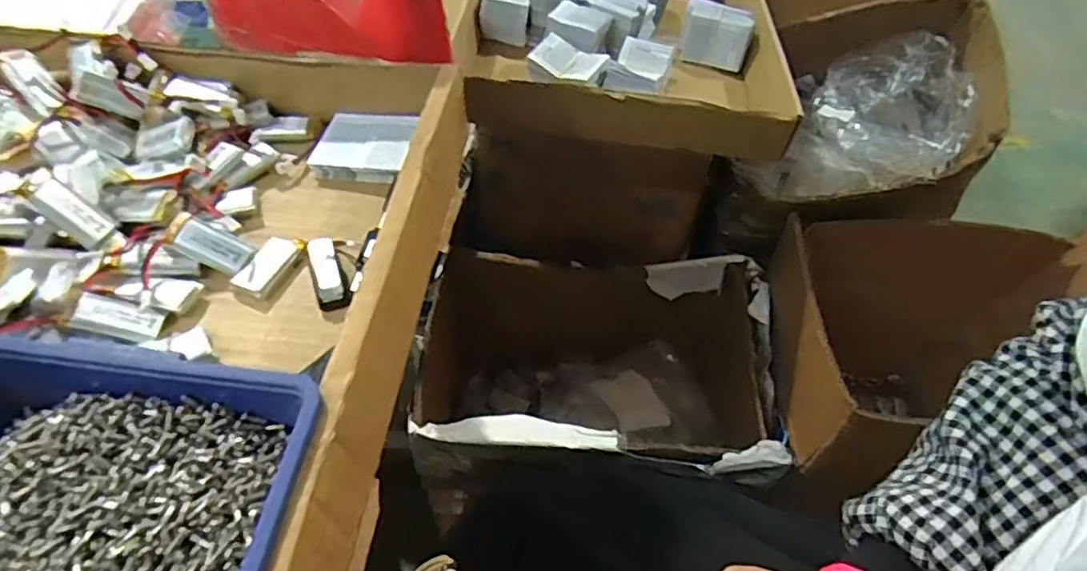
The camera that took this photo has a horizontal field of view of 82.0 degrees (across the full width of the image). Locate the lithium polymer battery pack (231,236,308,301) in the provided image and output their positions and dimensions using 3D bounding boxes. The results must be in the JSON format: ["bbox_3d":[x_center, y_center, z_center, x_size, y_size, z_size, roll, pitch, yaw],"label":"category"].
[{"bbox_3d":[-0.148,-0.011,0.338,0.022,0.011,0.043,15,53,9],"label":"lithium polymer battery pack"}]

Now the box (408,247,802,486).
[{"bbox_3d":[0.059,0.166,0.884,0.473,0.296,0.301,0,52,-2],"label":"box"}]

